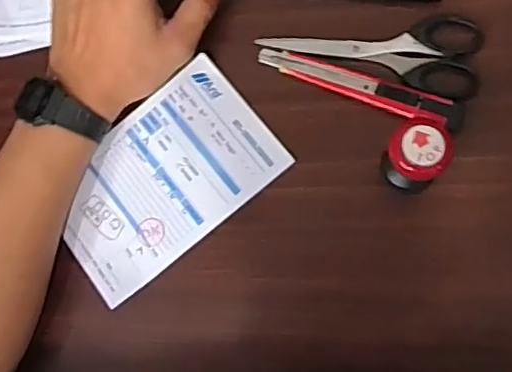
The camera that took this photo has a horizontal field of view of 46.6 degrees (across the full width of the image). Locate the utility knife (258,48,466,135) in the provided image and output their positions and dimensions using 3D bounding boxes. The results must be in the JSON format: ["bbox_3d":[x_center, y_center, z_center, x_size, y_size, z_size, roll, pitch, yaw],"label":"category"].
[{"bbox_3d":[0.071,-0.069,0.411,0.145,0.011,0.020,21,91,8],"label":"utility knife"}]

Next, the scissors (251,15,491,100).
[{"bbox_3d":[0.081,-0.099,0.419,0.150,0.006,0.057,10,90,8],"label":"scissors"}]

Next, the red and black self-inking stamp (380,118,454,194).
[{"bbox_3d":[0.097,-0.017,0.367,0.035,0.076,0.037,0,88,8],"label":"red and black self-inking stamp"}]

